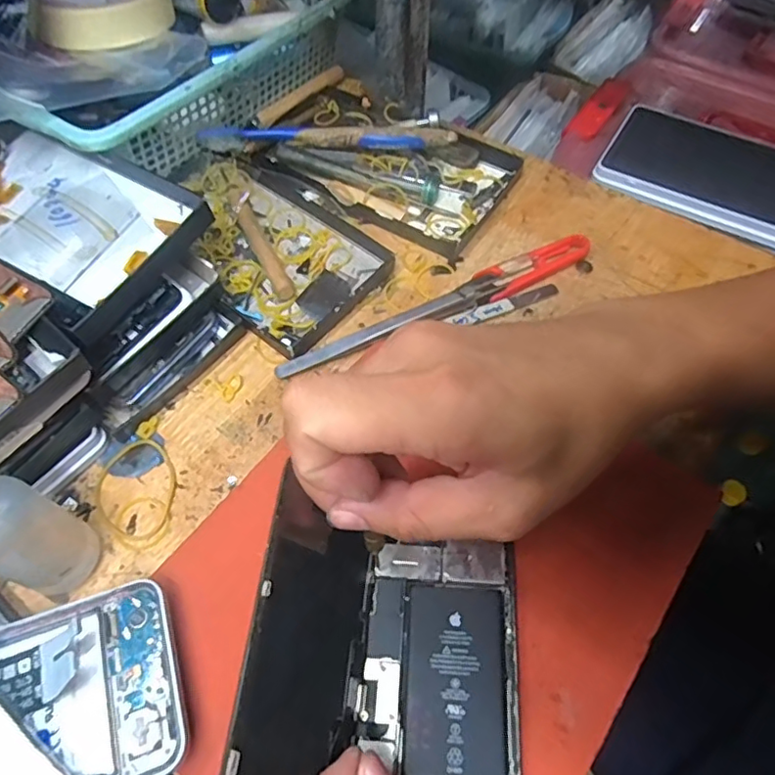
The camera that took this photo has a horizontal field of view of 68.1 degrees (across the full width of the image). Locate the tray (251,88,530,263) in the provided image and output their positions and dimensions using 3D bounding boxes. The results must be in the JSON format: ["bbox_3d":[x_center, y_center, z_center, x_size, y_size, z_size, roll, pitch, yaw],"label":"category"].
[{"bbox_3d":[-0.001,-0.172,0.425,0.175,0.030,0.109,28,62,15],"label":"tray"}]

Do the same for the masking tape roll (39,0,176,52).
[{"bbox_3d":[-0.195,-0.271,0.399,0.083,0.019,0.093,-13,60,-9],"label":"masking tape roll"}]

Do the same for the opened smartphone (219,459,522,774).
[{"bbox_3d":[0.002,0.113,0.226,0.106,0.059,0.122,5,59,2],"label":"opened smartphone"}]

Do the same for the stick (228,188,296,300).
[{"bbox_3d":[-0.086,-0.099,0.386,0.014,0.012,0.103,-23,62,-14],"label":"stick"}]

